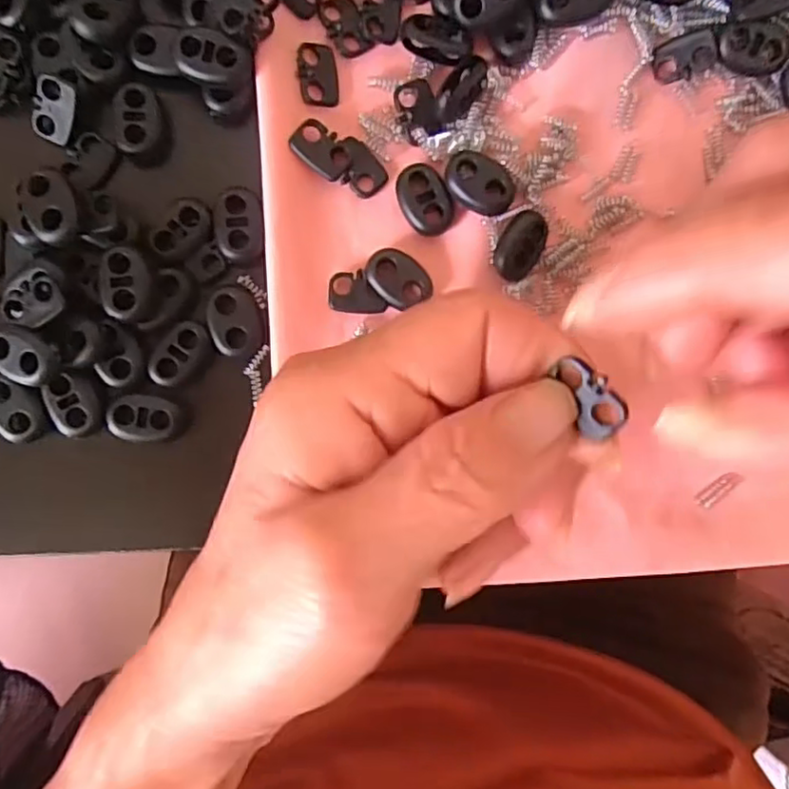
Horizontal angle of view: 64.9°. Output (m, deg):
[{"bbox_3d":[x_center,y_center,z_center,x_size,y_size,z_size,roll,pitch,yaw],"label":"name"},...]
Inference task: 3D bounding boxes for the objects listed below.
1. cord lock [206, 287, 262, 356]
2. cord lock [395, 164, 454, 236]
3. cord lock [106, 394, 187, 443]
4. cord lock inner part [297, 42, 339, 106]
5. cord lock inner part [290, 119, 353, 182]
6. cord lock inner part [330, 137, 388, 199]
[{"bbox_3d":[-0.047,-0.022,0.182,0.015,0.004,0.020,-4,91,-3],"label":"cord lock"},{"bbox_3d":[0.009,-0.059,0.187,0.015,0.005,0.021,-30,93,-3],"label":"cord lock"},{"bbox_3d":[-0.072,0.007,0.179,0.023,0.004,0.014,2,91,-4],"label":"cord lock"},{"bbox_3d":[-0.023,-0.095,0.186,0.012,0.004,0.018,-8,95,-27],"label":"cord lock inner part"},{"bbox_3d":[-0.022,-0.072,0.183,0.017,0.004,0.012,36,89,-4],"label":"cord lock inner part"},{"bbox_3d":[-0.011,-0.069,0.187,0.012,0.006,0.018,-44,93,-2],"label":"cord lock inner part"}]

